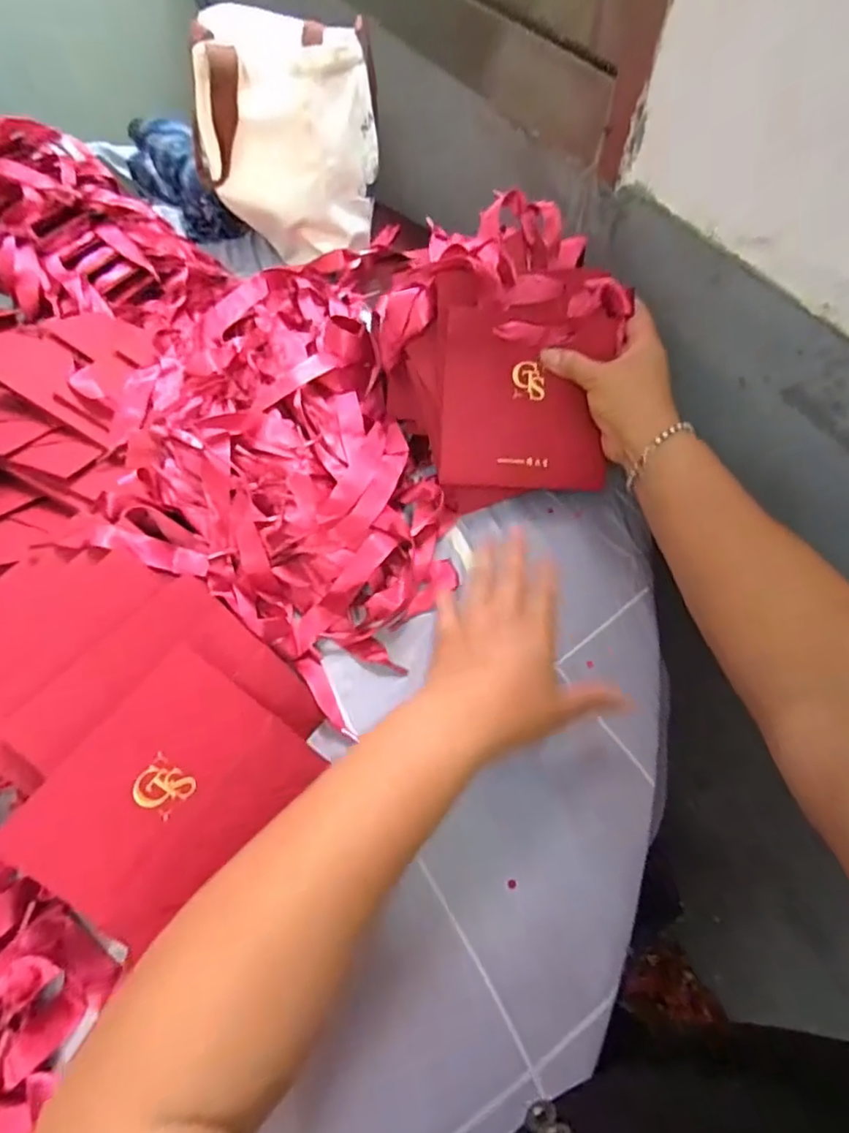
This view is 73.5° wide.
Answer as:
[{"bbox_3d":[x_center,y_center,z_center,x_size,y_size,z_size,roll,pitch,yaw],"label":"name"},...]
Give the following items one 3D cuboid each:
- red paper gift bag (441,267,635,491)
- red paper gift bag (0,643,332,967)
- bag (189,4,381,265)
[{"bbox_3d":[0.087,-0.150,0.469,0.138,0.169,0.023,1,15,-4],"label":"red paper gift bag"},{"bbox_3d":[-0.150,0.135,0.341,0.115,0.009,0.141,46,56,-8],"label":"red paper gift bag"},{"bbox_3d":[-0.147,-0.462,0.616,0.182,0.176,0.153,-9,59,-5],"label":"bag"}]

